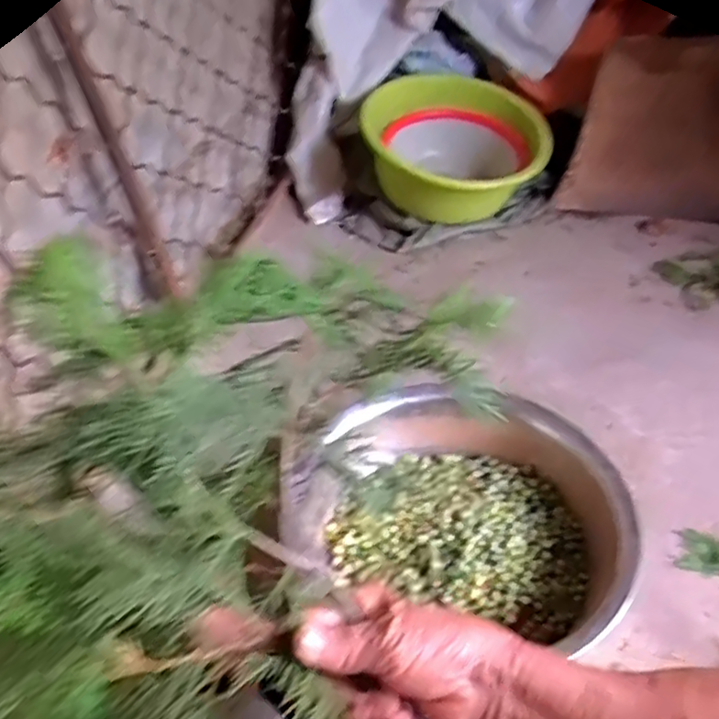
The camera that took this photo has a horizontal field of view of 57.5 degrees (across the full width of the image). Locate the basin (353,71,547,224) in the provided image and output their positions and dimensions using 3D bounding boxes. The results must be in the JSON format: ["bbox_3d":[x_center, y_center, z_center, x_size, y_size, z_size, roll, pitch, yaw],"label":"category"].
[{"bbox_3d":[0.242,-0.573,1.751,0.475,0.304,0.383,3,40,7],"label":"basin"}]

